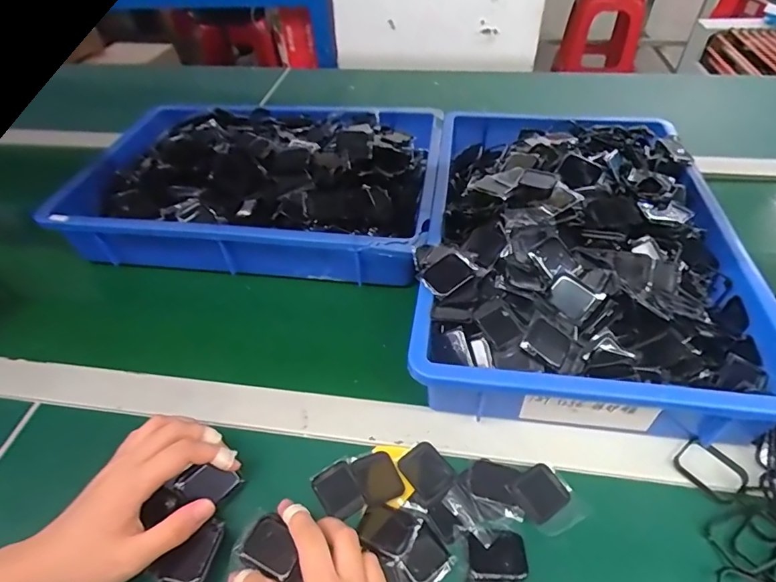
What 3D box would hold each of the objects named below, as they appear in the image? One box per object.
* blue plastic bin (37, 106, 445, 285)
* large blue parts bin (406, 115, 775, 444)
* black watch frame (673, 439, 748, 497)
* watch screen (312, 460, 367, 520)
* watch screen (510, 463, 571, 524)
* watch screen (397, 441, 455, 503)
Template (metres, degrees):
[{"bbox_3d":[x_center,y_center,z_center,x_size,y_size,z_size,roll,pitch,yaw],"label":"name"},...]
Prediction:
[{"bbox_3d":[-0.164,-0.143,0.597,0.448,0.094,0.281,5,47,9],"label":"blue plastic bin"},{"bbox_3d":[0.185,-0.068,0.489,0.283,0.096,0.418,3,47,7],"label":"large blue parts bin"},{"bbox_3d":[0.247,0.136,0.356,0.036,0.005,0.045,-30,52,-22],"label":"black watch frame"},{"bbox_3d":[-0.037,0.155,0.360,0.030,0.005,0.041,-30,52,-22],"label":"watch screen"},{"bbox_3d":[0.114,0.150,0.347,0.039,0.004,0.033,-30,52,-22],"label":"watch screen"},{"bbox_3d":[0.030,0.140,0.366,0.033,0.004,0.041,-31,52,-23],"label":"watch screen"}]

